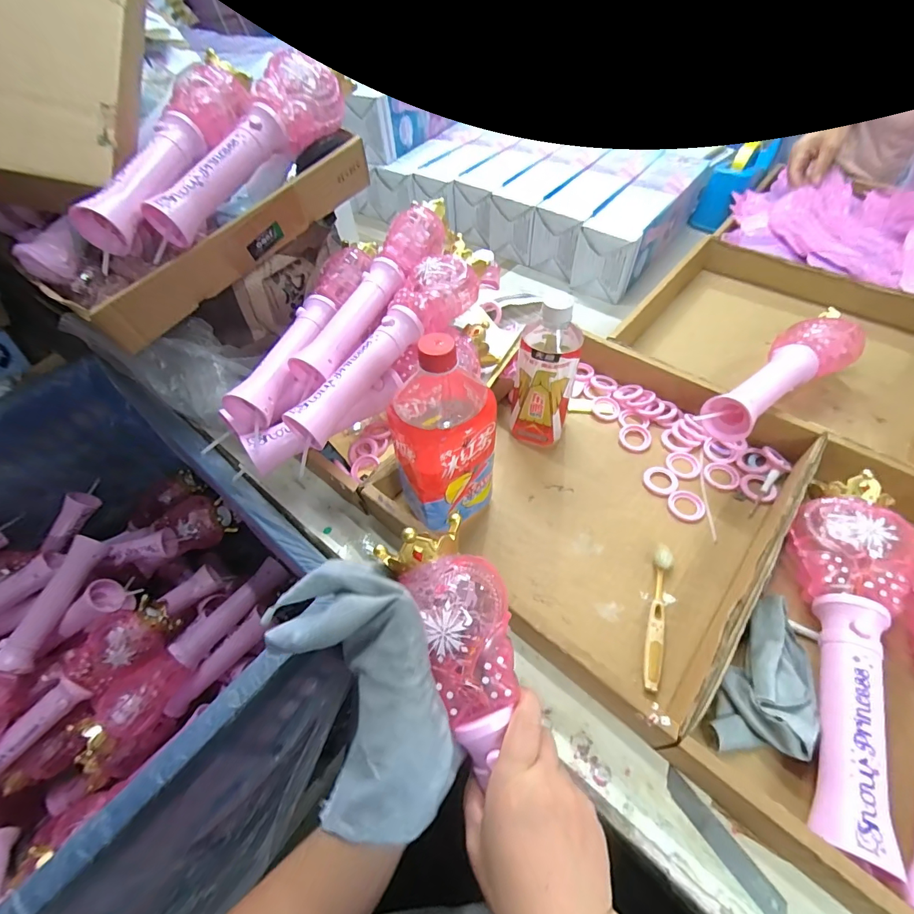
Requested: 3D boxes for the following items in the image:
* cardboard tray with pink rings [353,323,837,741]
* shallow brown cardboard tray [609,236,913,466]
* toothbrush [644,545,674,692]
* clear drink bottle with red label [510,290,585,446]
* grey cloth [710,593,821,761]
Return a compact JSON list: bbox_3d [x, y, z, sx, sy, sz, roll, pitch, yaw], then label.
[{"bbox_3d":[0.148,0.010,0.496,0.376,0.054,0.398,34,62,26],"label":"cardboard tray with pink rings"},{"bbox_3d":[0.456,-0.162,0.595,0.378,0.086,0.340,33,66,26],"label":"shallow brown cardboard tray"},{"bbox_3d":[0.188,0.146,0.409,0.016,0.013,0.137,14,55,15],"label":"toothbrush"},{"bbox_3d":[0.103,-0.095,0.499,0.062,0.176,0.076,15,55,15],"label":"clear drink bottle with red label"},{"bbox_3d":[0.261,0.185,0.363,0.062,0.031,0.130,25,59,22],"label":"grey cloth"}]

